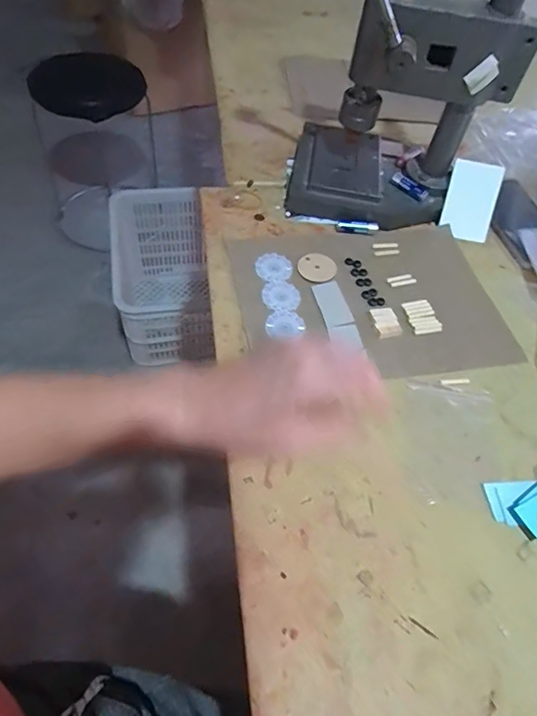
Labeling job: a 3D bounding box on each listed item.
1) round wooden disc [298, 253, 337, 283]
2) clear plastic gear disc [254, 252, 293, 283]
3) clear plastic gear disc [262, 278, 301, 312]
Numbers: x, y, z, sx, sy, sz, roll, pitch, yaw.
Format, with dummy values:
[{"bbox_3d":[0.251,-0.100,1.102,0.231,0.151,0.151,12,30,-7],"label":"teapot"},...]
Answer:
[{"bbox_3d":[0.054,-0.100,0.518,0.041,0.007,0.045,3,55,-5],"label":"round wooden disc"},{"bbox_3d":[0.006,-0.099,0.511,0.040,0.004,0.041,4,53,-6],"label":"clear plastic gear disc"},{"bbox_3d":[0.013,-0.065,0.489,0.038,0.005,0.046,0,55,-7],"label":"clear plastic gear disc"}]

